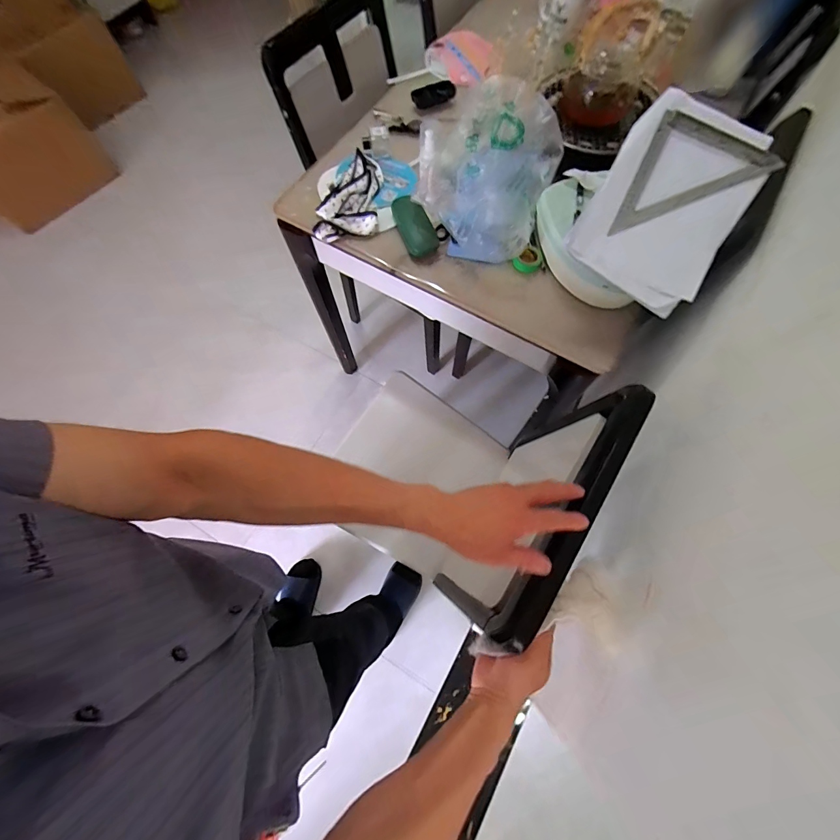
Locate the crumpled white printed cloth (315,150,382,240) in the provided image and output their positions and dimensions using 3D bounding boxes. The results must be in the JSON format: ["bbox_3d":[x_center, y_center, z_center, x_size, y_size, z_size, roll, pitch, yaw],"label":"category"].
[{"bbox_3d":[-0.157,-0.504,0.848,0.136,0.025,0.242,2,70,2],"label":"crumpled white printed cloth"}]

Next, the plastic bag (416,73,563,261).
[{"bbox_3d":[0.120,-0.478,0.729,0.262,0.168,0.254,13,70,6],"label":"plastic bag"}]

